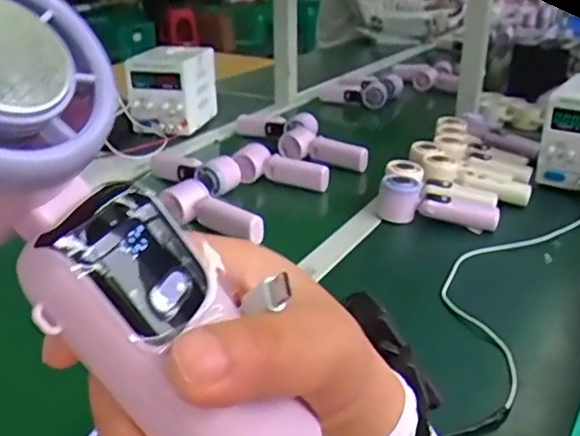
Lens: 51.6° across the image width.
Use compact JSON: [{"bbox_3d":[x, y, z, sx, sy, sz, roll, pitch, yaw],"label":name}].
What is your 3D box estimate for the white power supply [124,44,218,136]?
[{"bbox_3d":[-0.254,-0.285,1.321,0.145,0.172,0.189,7,25,11],"label":"white power supply"}]

